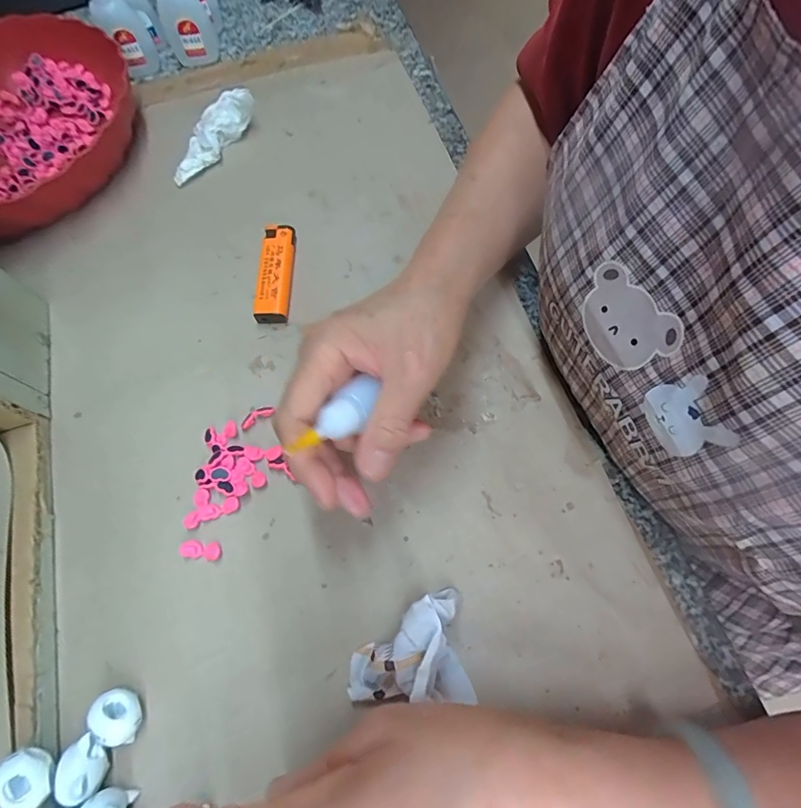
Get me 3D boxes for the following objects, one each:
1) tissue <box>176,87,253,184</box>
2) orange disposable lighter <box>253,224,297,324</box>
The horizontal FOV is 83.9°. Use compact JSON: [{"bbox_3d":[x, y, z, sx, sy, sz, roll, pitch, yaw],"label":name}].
[{"bbox_3d":[-0.160,-0.225,0.378,0.026,0.023,0.094,31,84,16],"label":"tissue"},{"bbox_3d":[-0.092,-0.099,0.334,0.024,0.017,0.079,1,66,4],"label":"orange disposable lighter"}]

